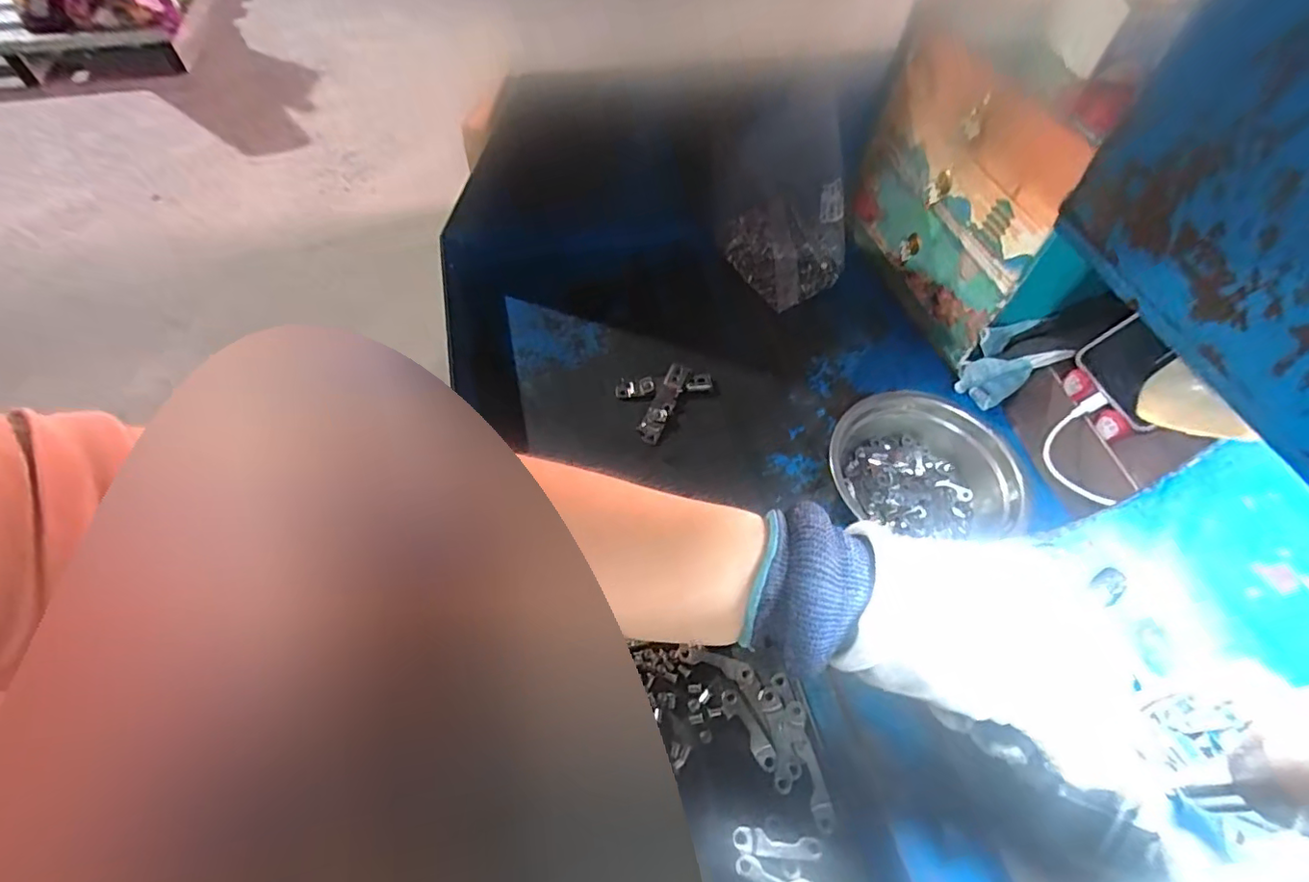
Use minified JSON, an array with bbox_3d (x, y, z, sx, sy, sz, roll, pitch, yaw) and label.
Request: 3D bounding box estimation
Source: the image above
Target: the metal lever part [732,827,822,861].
[{"bbox_3d":[0.063,0.207,0.296,0.045,0.004,0.011,6,57,2],"label":"metal lever part"}]

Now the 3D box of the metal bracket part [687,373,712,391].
[{"bbox_3d":[0.041,-0.054,0.536,0.024,0.008,0.013,-8,58,-7],"label":"metal bracket part"}]

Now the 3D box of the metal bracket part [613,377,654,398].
[{"bbox_3d":[-0.018,-0.049,0.533,0.036,0.009,0.017,-8,58,-7],"label":"metal bracket part"}]

